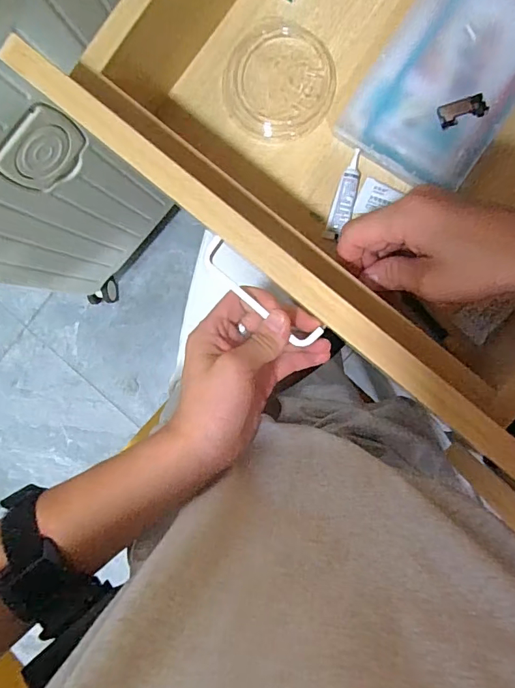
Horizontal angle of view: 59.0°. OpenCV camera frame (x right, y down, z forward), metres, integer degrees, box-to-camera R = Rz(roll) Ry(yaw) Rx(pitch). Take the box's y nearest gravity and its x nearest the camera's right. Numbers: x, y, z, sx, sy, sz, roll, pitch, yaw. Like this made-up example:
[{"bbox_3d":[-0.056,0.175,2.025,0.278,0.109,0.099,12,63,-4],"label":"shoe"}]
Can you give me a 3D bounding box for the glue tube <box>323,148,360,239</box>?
[{"bbox_3d":[0.070,-0.116,0.356,0.016,0.008,0.068,18,94,3],"label":"glue tube"}]

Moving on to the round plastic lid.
[{"bbox_3d":[0.017,-0.210,0.364,0.085,0.004,0.090,0,93,5],"label":"round plastic lid"}]

